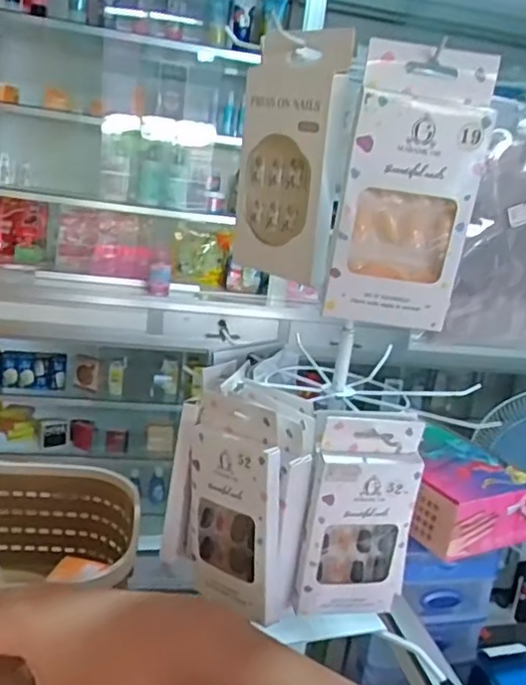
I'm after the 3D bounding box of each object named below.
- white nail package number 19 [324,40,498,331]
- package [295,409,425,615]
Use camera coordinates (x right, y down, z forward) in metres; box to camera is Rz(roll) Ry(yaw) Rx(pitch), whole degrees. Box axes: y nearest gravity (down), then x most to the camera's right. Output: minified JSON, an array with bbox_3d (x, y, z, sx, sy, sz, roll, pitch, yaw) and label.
[{"bbox_3d":[0.077,-0.080,0.339,0.068,0.141,0.015,8,15,0],"label":"white nail package number 19"},{"bbox_3d":[0.064,0.115,0.434,0.073,0.140,0.028,5,16,-12],"label":"package"}]

